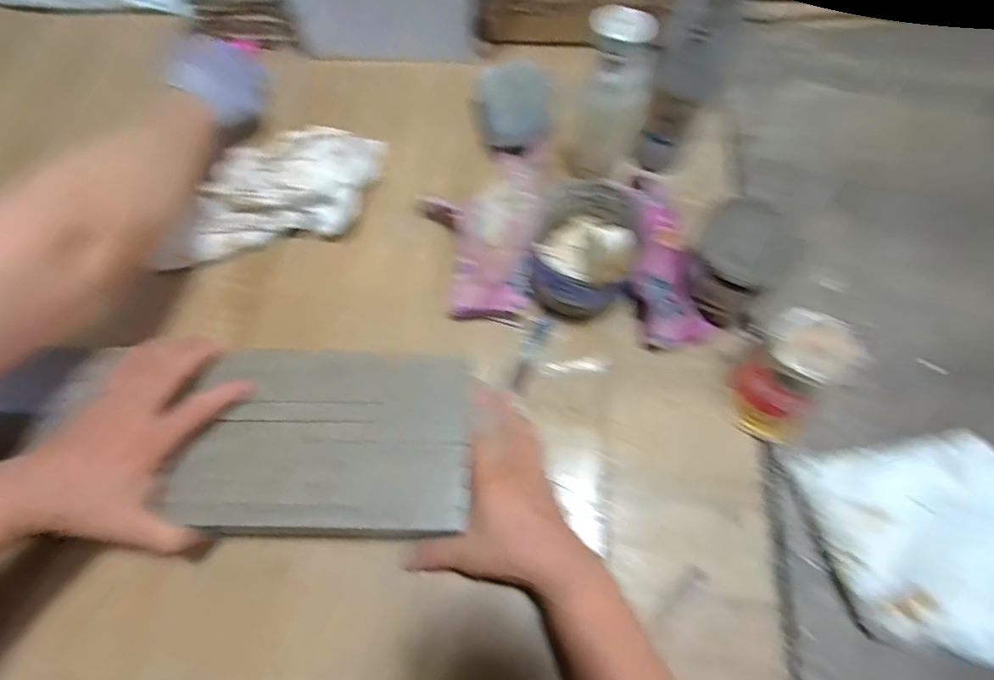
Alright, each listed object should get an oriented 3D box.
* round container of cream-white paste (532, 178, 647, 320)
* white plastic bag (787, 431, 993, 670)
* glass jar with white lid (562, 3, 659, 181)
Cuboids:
[{"bbox_3d":[0.086,-0.087,0.469,0.096,0.068,0.116,9,68,5],"label":"round container of cream-white paste"},{"bbox_3d":[0.330,0.151,0.364,0.152,0.045,0.150,-8,70,0],"label":"white plastic bag"},{"bbox_3d":[0.106,-0.232,0.494,0.073,0.175,0.059,13,66,12],"label":"glass jar with white lid"}]

